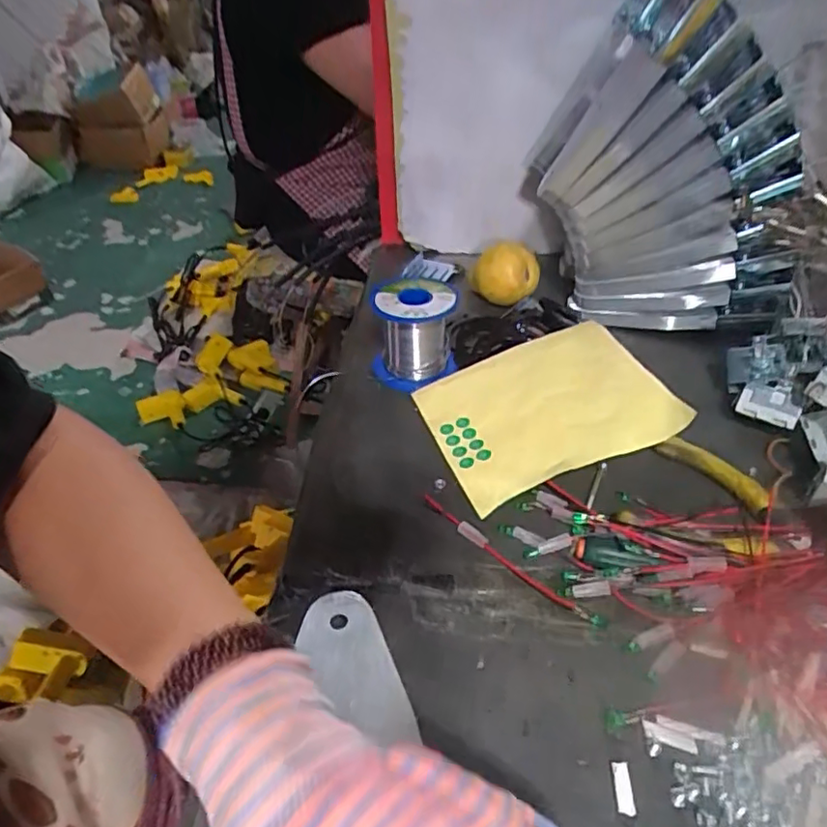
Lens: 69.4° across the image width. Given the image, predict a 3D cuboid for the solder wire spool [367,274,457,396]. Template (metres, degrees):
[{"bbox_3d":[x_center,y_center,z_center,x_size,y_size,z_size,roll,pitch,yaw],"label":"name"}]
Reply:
[{"bbox_3d":[0.000,-0.063,0.456,0.062,0.057,0.063,-5,40,-1],"label":"solder wire spool"}]

